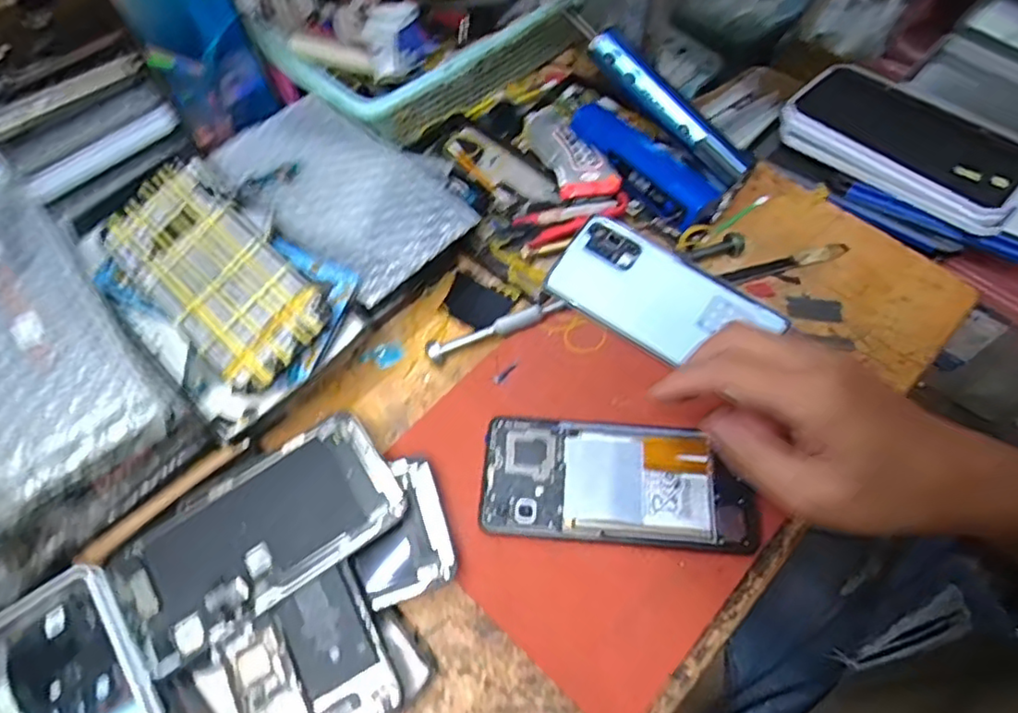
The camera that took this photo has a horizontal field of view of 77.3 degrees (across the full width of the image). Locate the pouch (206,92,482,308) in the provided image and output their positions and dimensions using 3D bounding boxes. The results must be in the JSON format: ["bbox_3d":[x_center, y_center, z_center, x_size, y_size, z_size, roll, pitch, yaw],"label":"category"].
[{"bbox_3d":[-0.111,-0.118,0.423,0.175,0.008,0.108,37,67,18],"label":"pouch"}]

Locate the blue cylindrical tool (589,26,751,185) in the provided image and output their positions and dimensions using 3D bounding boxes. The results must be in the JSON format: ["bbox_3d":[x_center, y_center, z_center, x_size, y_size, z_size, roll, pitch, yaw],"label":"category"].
[{"bbox_3d":[0.123,-0.192,0.489,0.151,0.030,0.025,46,69,5],"label":"blue cylindrical tool"}]

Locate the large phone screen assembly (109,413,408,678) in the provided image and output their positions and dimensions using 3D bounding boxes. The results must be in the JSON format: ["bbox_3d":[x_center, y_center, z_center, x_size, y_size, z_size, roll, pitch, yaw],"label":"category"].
[{"bbox_3d":[-0.135,0.094,0.345,0.148,0.015,0.073,-31,65,-16],"label":"large phone screen assembly"}]

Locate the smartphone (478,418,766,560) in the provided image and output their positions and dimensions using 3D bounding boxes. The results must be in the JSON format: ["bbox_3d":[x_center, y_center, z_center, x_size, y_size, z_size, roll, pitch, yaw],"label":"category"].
[{"bbox_3d":[0.063,0.073,0.374,0.153,0.015,0.071,6,61,3],"label":"smartphone"}]

